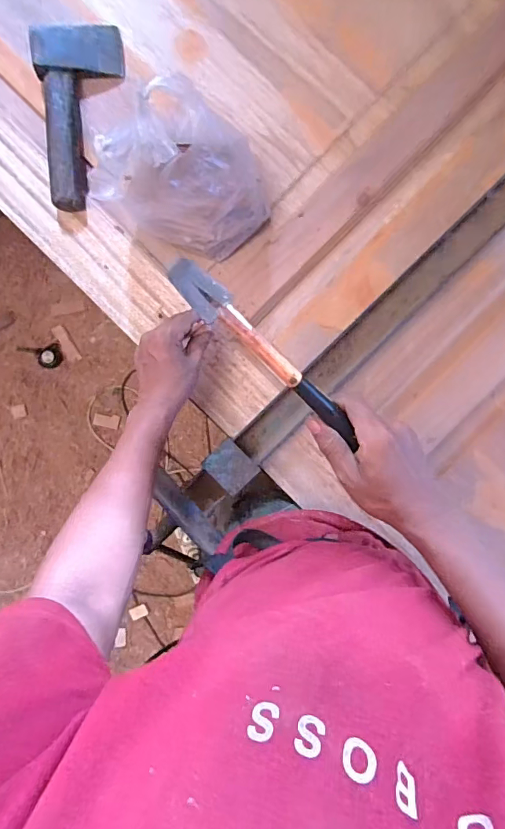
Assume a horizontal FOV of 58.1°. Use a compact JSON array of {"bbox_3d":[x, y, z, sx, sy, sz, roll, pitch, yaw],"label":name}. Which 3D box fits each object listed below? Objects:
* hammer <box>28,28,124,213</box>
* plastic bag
[{"bbox_3d":[-0.225,-0.403,0.611,0.110,0.042,0.243,-7,91,2],"label":"hammer"},{"bbox_3d":[-0.069,-0.268,0.531,0.187,0.202,0.123,-38,91,1],"label":"plastic bag"}]

